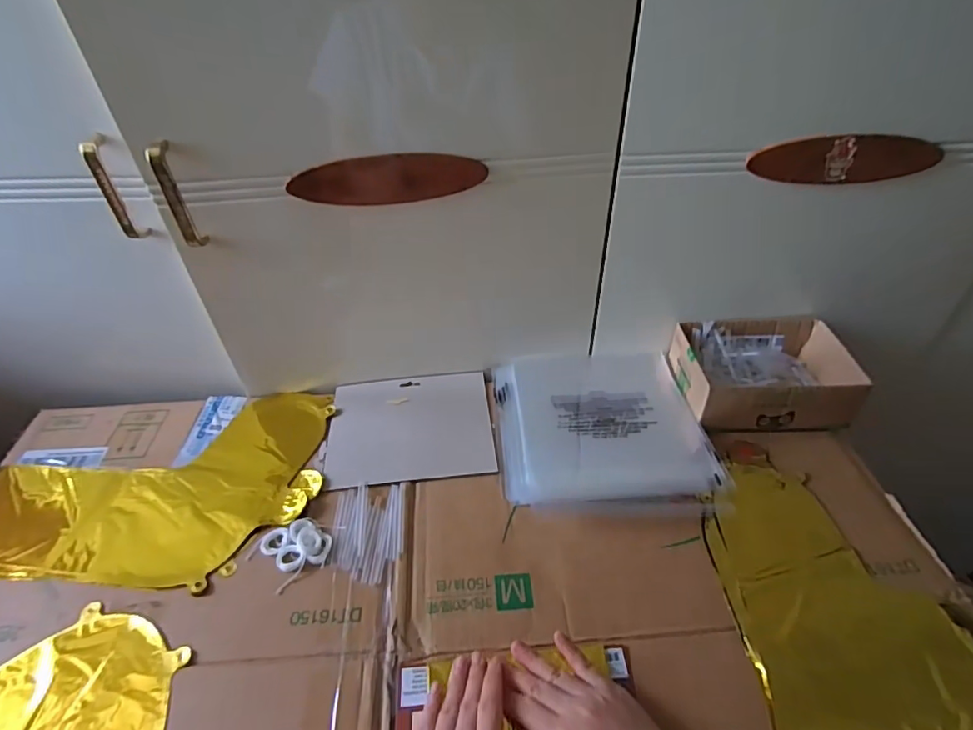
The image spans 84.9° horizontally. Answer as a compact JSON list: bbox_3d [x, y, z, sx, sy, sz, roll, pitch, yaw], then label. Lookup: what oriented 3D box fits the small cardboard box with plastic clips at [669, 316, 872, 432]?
[{"bbox_3d":[0.331,0.006,0.640,0.189,0.055,0.141,-1,43,1],"label":"small cardboard box with plastic clips"}]

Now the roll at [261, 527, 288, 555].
[{"bbox_3d":[-0.210,0.175,0.529,0.027,0.005,0.028,-1,43,1],"label":"roll"}]

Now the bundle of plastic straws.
[{"bbox_3d":[-0.119,0.168,0.540,0.069,0.006,0.105,-4,43,-3],"label":"bundle of plastic straws"}]

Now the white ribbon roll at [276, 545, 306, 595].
[{"bbox_3d":[-0.188,0.193,0.510,0.028,0.009,0.043,-12,44,-11],"label":"white ribbon roll"}]

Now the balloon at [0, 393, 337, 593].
[{"bbox_3d":[-0.391,0.120,0.597,0.378,0.006,0.247,2,43,4],"label":"balloon"}]

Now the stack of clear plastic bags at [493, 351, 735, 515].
[{"bbox_3d":[0.132,0.070,0.629,0.229,0.021,0.239,-4,43,-2],"label":"stack of clear plastic bags"}]

